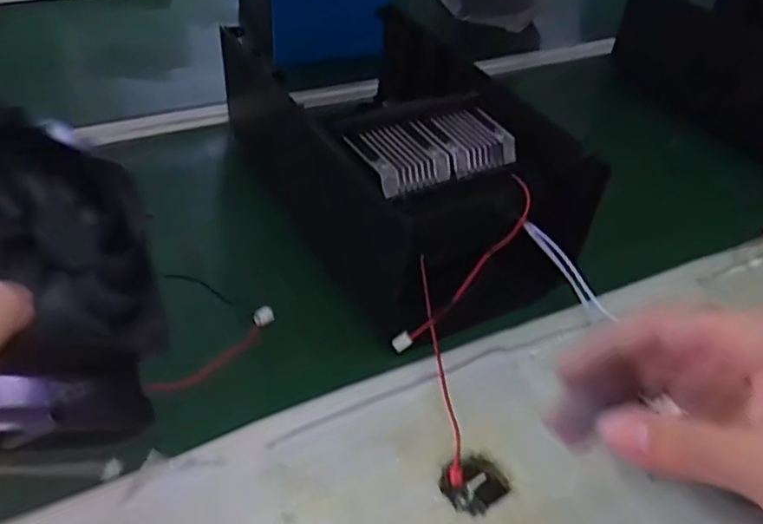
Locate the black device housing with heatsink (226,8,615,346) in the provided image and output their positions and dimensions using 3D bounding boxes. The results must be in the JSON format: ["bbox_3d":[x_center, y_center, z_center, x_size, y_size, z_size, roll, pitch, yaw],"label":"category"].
[{"bbox_3d":[0.020,-0.099,0.618,0.197,0.119,0.322,-16,46,-24],"label":"black device housing with heatsink"}]

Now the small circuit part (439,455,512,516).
[{"bbox_3d":[0.060,0.143,0.429,0.039,0.008,0.035,-24,50,-30],"label":"small circuit part"}]

